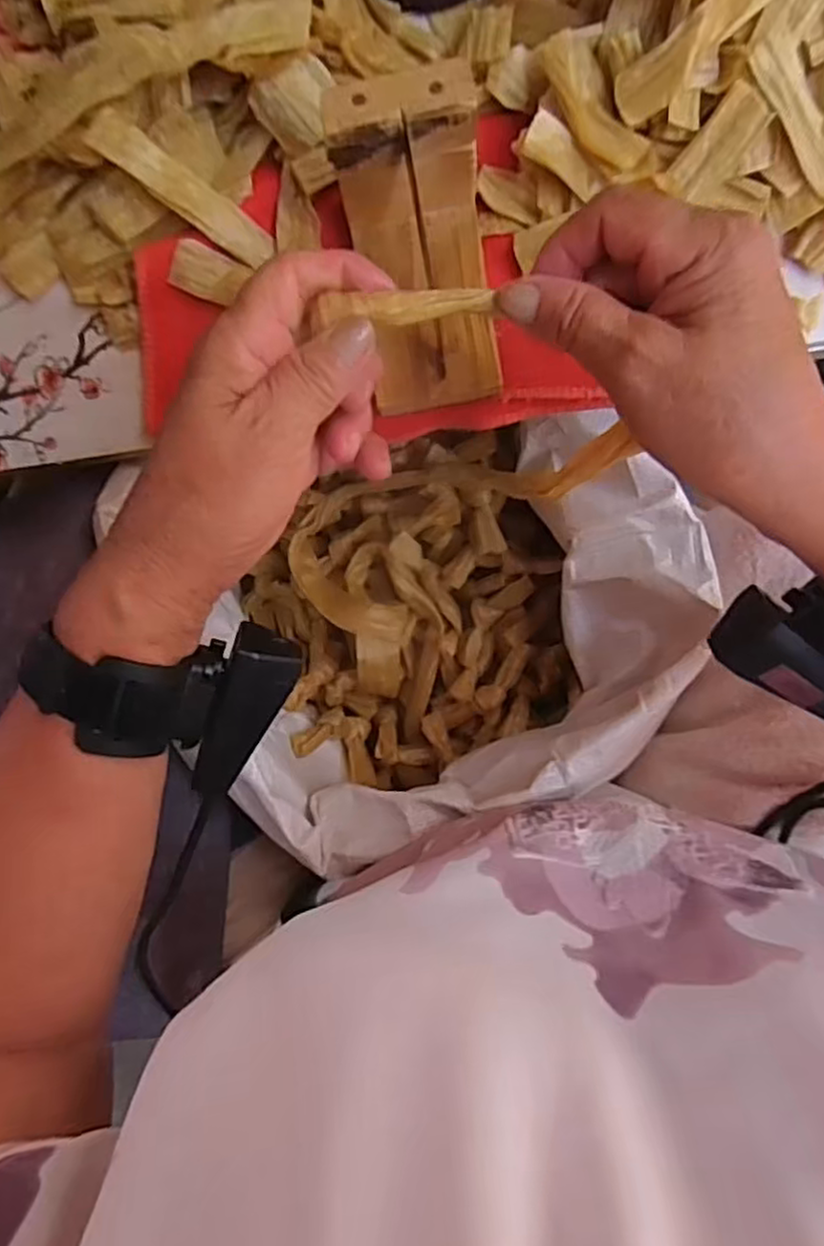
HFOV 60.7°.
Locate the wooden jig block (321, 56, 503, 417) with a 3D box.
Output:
[{"bbox_3d":[0.004,-0.157,0.302,0.059,0.071,0.106,-8,87,5],"label":"wooden jig block"}]

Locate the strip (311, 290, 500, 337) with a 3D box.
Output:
[{"bbox_3d":[-0.004,-0.112,0.249,0.063,0.006,0.010,-5,87,-1],"label":"strip"}]

